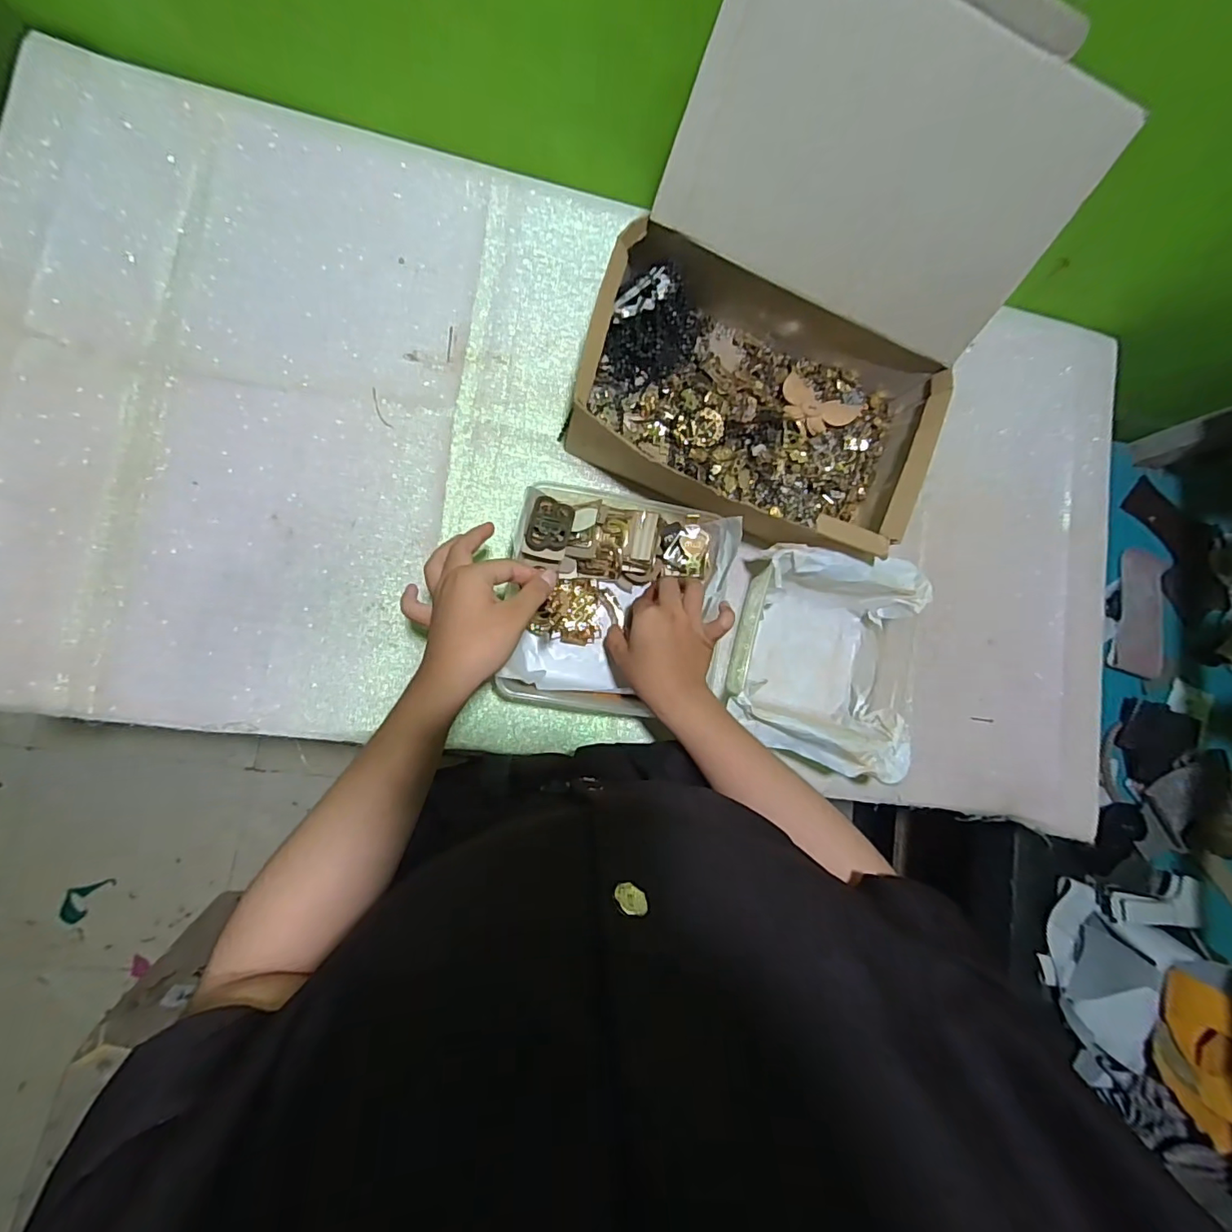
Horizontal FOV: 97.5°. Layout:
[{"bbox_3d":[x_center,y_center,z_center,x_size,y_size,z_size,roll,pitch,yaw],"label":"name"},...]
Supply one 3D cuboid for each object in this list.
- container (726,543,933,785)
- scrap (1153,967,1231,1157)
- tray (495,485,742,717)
[{"bbox_3d":[0.213,0.041,0.546,0.184,0.080,0.205,18,83,-9],"label":"container"},{"bbox_3d":[0.754,0.557,0.661,0.144,0.069,0.168,26,80,-8],"label":"scrap"},{"bbox_3d":[0.004,-0.009,0.515,0.200,0.075,0.205,9,86,-9],"label":"tray"}]

